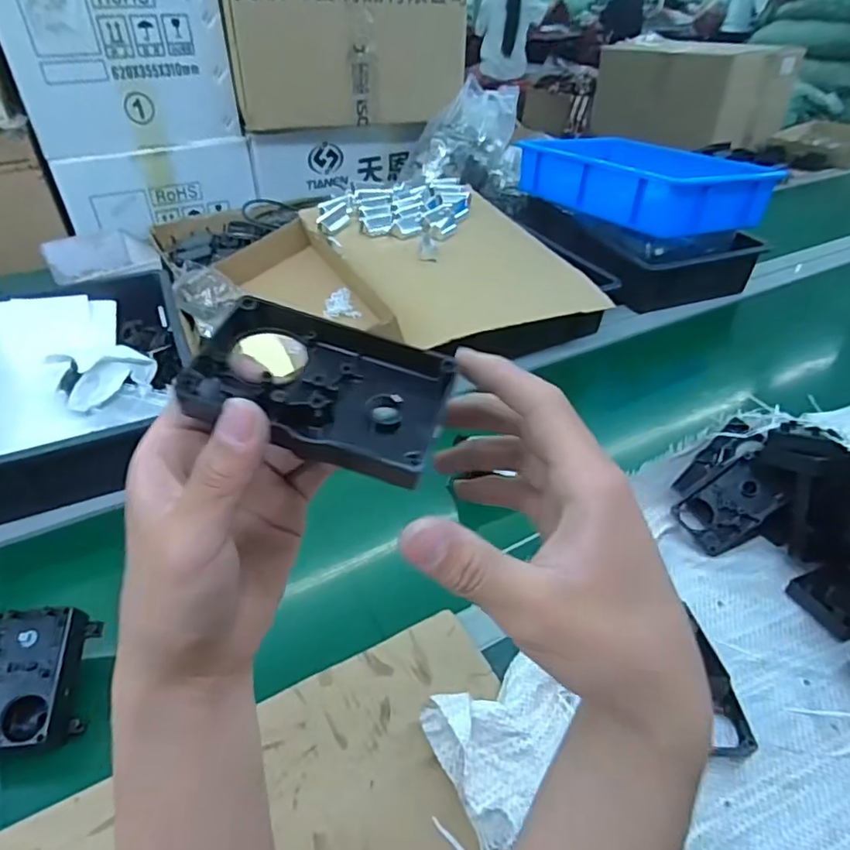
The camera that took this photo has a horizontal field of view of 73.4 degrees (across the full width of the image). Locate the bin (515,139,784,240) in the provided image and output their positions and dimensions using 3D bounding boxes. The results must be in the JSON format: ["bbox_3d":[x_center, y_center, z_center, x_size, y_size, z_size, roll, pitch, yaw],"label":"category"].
[{"bbox_3d":[0.373,-0.448,1.026,0.226,0.095,0.404,-21,45,-25],"label":"bin"}]

